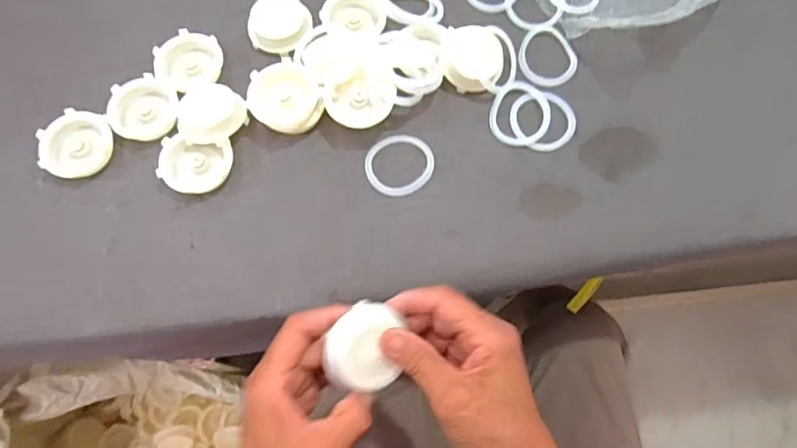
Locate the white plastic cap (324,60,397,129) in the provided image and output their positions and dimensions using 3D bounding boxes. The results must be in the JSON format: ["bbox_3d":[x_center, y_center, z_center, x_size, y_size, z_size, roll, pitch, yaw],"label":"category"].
[{"bbox_3d":[-0.033,-0.109,0.441,0.057,0.015,0.059,-1,80,6],"label":"white plastic cap"}]

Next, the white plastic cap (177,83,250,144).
[{"bbox_3d":[-0.160,-0.091,0.449,0.054,0.018,0.057,0,72,-1],"label":"white plastic cap"}]

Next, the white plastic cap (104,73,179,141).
[{"bbox_3d":[-0.220,-0.101,0.461,0.058,0.016,0.053,0,72,-1],"label":"white plastic cap"}]

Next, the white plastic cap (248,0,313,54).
[{"bbox_3d":[-0.109,-0.183,0.483,0.056,0.017,0.051,0,72,-1],"label":"white plastic cap"}]

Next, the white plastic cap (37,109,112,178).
[{"bbox_3d":[-0.273,-0.067,0.448,0.054,0.016,0.058,0,72,-1],"label":"white plastic cap"}]

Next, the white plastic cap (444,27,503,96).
[{"bbox_3d":[0.065,-0.145,0.471,0.053,0.026,0.056,0,72,-1],"label":"white plastic cap"}]

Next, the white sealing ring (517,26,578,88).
[{"bbox_3d":[0.138,-0.156,0.491,0.053,0.006,0.063,-17,73,-6],"label":"white sealing ring"}]

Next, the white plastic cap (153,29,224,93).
[{"bbox_3d":[-0.187,-0.146,0.478,0.054,0.017,0.057,0,72,-1],"label":"white plastic cap"}]

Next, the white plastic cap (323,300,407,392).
[{"bbox_3d":[-0.020,0.081,0.349,0.046,0.016,0.056,20,73,6],"label":"white plastic cap"}]

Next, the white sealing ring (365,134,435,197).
[{"bbox_3d":[0.001,-0.051,0.454,0.058,0.005,0.058,0,72,-1],"label":"white sealing ring"}]

